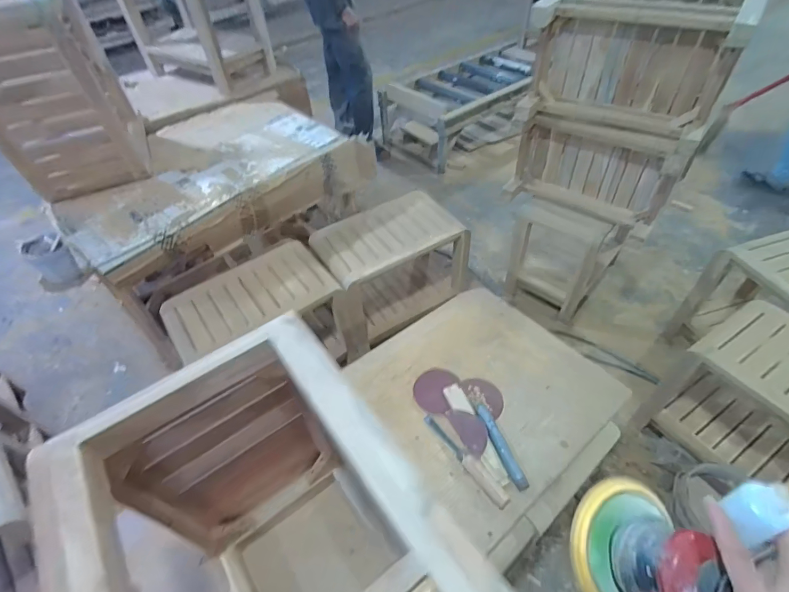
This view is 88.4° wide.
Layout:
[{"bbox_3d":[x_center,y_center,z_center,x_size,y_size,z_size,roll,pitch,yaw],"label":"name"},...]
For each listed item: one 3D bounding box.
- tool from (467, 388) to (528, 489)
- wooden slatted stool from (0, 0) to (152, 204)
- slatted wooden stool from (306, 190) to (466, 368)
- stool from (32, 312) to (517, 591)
[{"bbox_3d":[0.223,0.303,0.898,0.036,0.025,0.245,-15,48,-10],"label":"tool"},{"bbox_3d":[-0.989,-0.612,1.183,0.302,0.488,0.428,-18,49,-12],"label":"wooden slatted stool"},{"bbox_3d":[-0.010,-0.096,1.553,0.565,0.383,0.308,-25,51,-18],"label":"slatted wooden stool"},{"bbox_3d":[-0.113,0.353,0.529,0.291,0.483,0.438,-33,54,-21],"label":"stool"}]

